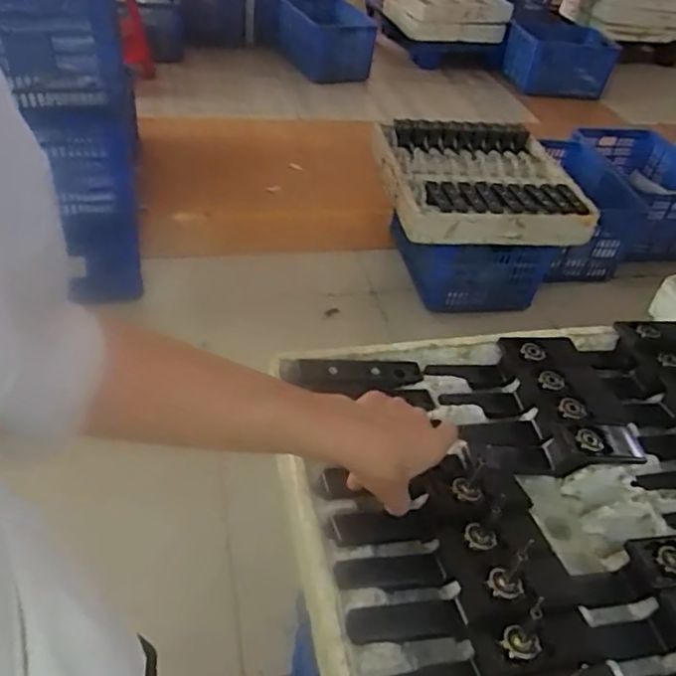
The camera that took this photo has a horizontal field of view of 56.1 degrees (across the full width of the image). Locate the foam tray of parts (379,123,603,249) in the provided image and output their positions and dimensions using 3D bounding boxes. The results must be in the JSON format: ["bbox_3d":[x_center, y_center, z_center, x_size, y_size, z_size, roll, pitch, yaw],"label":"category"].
[{"bbox_3d":[0.405,-0.469,1.821,0.549,0.093,0.604,1,41,-9],"label":"foam tray of parts"}]

